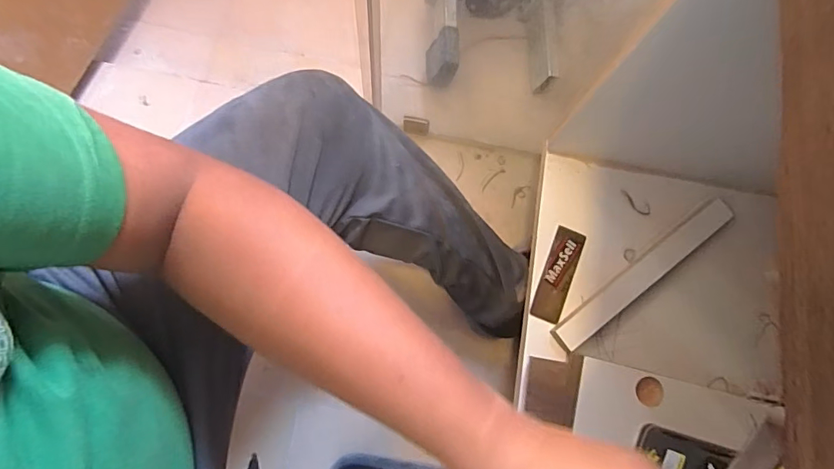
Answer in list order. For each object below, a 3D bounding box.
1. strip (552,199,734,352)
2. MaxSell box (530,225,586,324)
[{"bbox_3d":[0.315,0.054,0.634,0.311,0.019,0.039,-36,79,-10],"label":"strip"},{"bbox_3d":[0.199,0.056,0.642,0.045,0.009,0.133,23,77,1],"label":"MaxSell box"}]

